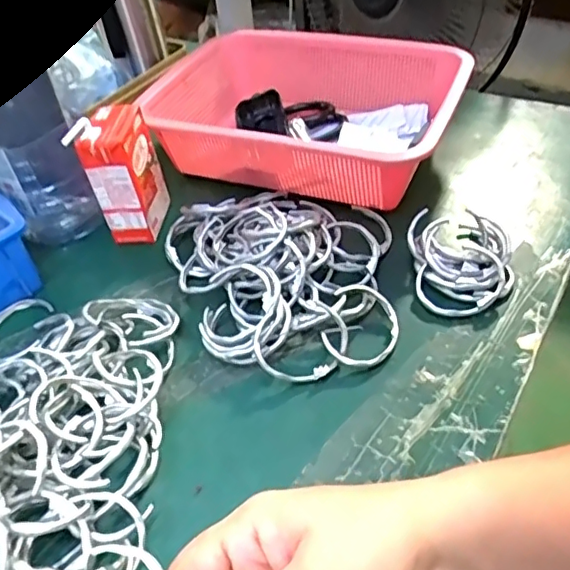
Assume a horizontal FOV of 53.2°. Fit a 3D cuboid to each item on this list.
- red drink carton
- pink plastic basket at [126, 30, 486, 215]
[{"bbox_3d":[-0.146,-0.101,0.520,0.044,0.112,0.075,4,45,10],"label":"red drink carton"},{"bbox_3d":[0.022,-0.182,0.590,0.306,0.075,0.209,15,48,21],"label":"pink plastic basket"}]

